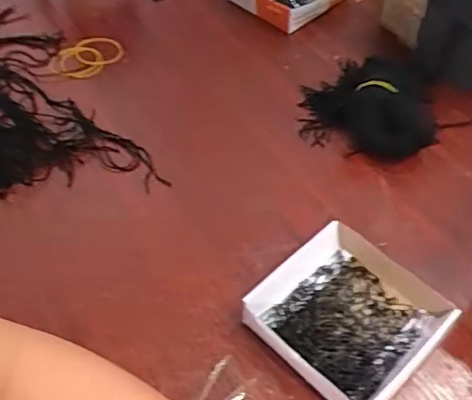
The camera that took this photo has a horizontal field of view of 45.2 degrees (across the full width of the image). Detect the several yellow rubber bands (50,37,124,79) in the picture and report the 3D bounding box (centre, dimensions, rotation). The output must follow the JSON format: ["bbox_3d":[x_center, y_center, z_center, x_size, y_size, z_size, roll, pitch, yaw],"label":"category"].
[{"bbox_3d":[-0.151,-0.143,0.574,0.073,0.011,0.049,-24,53,-15],"label":"several yellow rubber bands"}]

